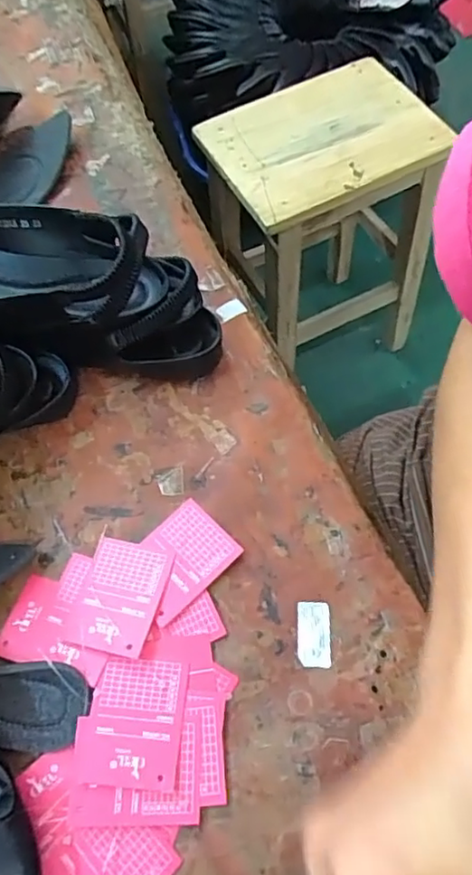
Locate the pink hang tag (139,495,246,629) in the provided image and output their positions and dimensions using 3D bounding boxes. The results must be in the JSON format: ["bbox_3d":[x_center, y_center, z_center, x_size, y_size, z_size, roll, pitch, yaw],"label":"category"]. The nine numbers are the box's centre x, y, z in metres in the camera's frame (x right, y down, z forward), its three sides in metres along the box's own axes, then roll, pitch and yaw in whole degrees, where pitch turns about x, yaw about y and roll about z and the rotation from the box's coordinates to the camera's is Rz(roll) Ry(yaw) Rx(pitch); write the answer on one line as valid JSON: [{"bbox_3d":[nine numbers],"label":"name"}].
[{"bbox_3d":[-0.038,0.082,0.410,0.071,0.005,0.054,-40,68,-17],"label":"pink hang tag"}]

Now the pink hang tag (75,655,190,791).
[{"bbox_3d":[-0.060,0.169,0.360,0.055,0.004,0.070,6,56,0],"label":"pink hang tag"}]

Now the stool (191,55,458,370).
[{"bbox_3d":[0.147,-0.354,1.078,0.334,0.434,0.247,-21,64,-8],"label":"stool"}]

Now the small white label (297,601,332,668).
[{"bbox_3d":[0.050,0.126,0.387,0.021,0.004,0.040,1,63,3],"label":"small white label"}]

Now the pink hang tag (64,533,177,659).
[{"bbox_3d":[-0.078,0.104,0.398,0.054,0.004,0.073,10,57,15],"label":"pink hang tag"}]

